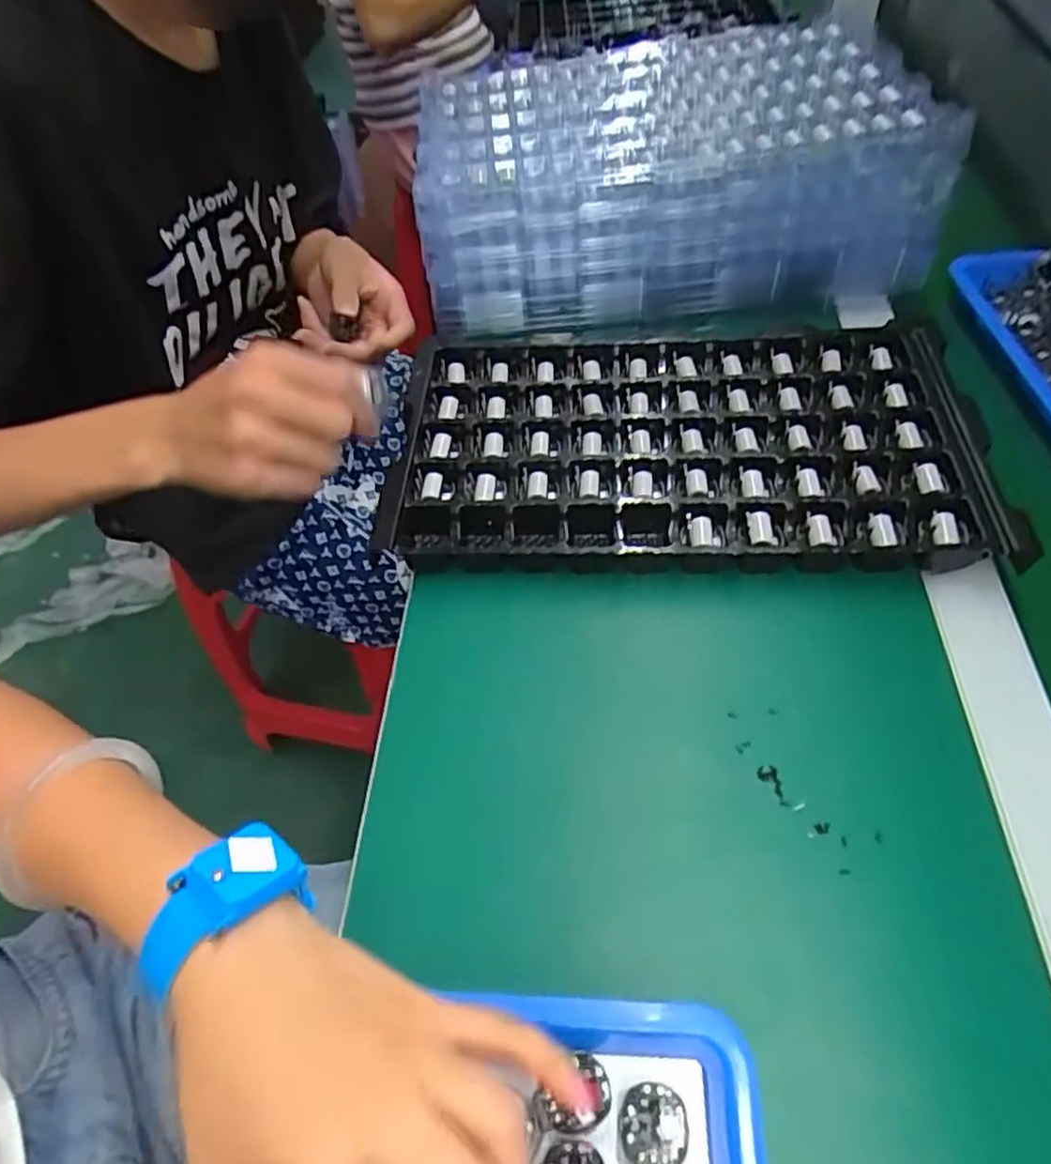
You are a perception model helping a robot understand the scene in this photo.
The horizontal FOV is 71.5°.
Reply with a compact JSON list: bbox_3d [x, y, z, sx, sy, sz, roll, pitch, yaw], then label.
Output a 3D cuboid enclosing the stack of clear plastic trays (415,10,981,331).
[{"bbox_3d":[0.098,-0.325,0.581,0.364,0.103,0.235,-10,51,-3],"label":"stack of clear plastic trays"}]

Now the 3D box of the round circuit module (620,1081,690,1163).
[{"bbox_3d":[0.047,0.200,0.266,0.023,0.004,0.028,-7,51,-1],"label":"round circuit module"}]

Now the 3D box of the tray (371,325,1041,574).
[{"bbox_3d":[0.095,-0.090,0.475,0.359,0.030,0.193,2,52,6],"label":"tray"}]

